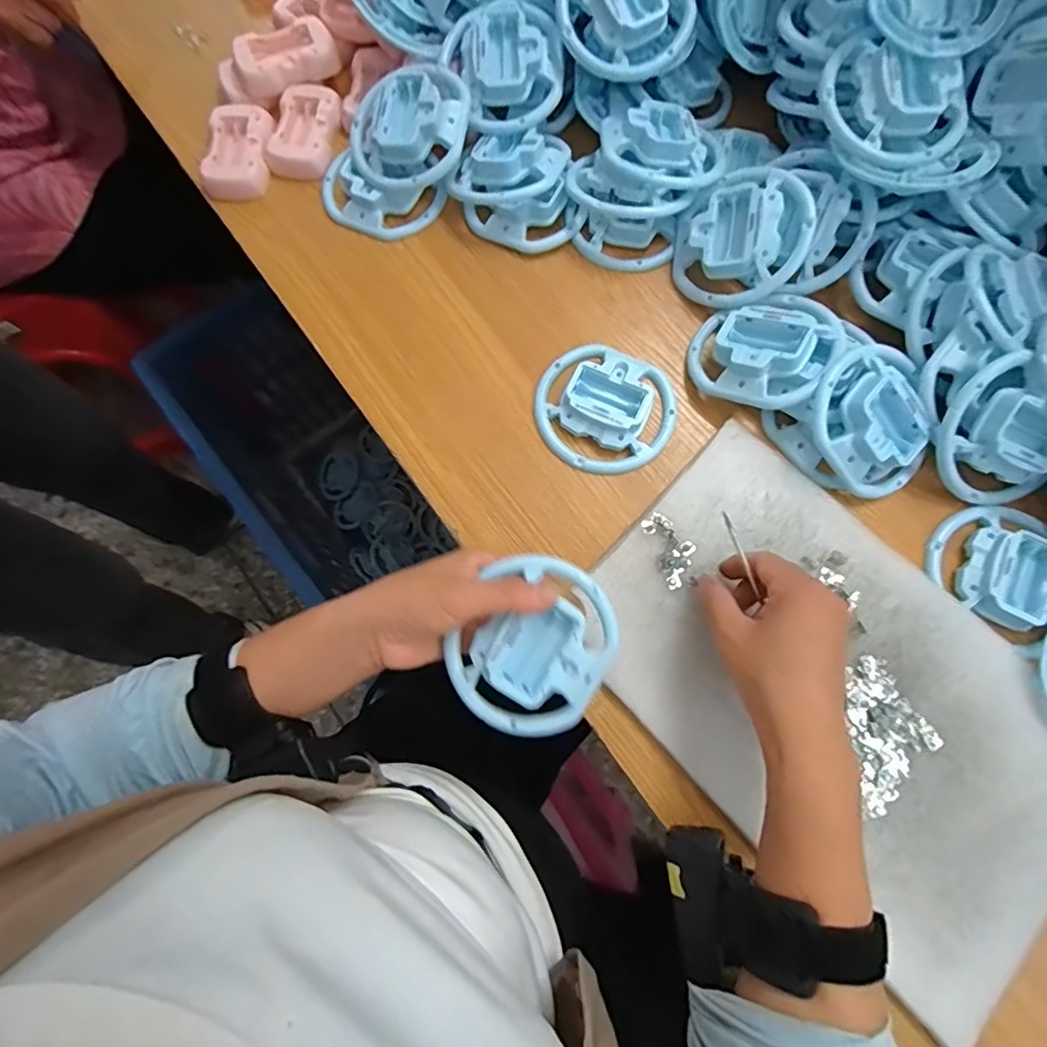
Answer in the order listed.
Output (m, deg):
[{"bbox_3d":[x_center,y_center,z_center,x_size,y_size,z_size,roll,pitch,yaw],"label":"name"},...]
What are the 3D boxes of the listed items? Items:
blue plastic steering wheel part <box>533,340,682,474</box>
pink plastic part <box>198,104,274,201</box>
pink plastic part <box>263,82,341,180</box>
[{"bbox_3d":[0.060,-0.086,0.408,0.102,0.015,0.094,0,76,1],"label":"blue plastic steering wheel part"},{"bbox_3d":[-0.245,-0.319,0.475,0.053,0.017,0.086,-2,76,1],"label":"pink plastic part"},{"bbox_3d":[-0.189,-0.340,0.477,0.053,0.016,0.088,3,76,2],"label":"pink plastic part"}]

